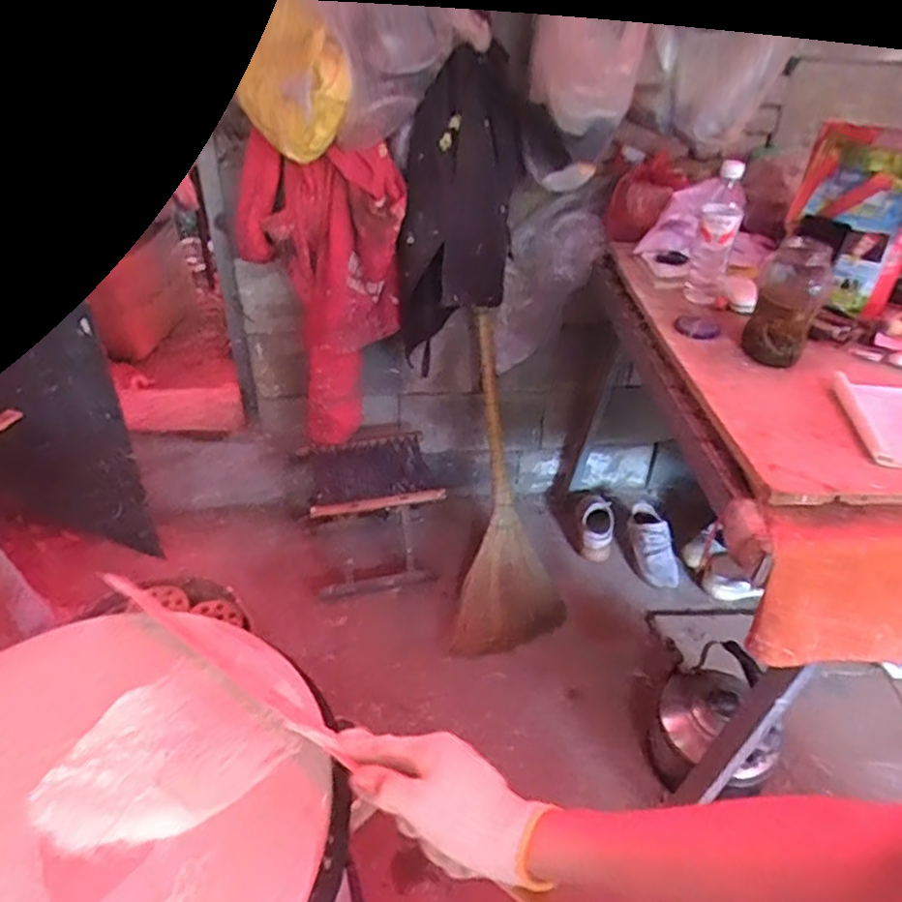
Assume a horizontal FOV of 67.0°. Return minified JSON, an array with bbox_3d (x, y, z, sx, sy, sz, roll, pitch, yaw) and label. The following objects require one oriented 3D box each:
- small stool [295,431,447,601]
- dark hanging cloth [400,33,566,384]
[{"bbox_3d":[-0.199,0.151,1.706,0.315,0.291,0.269,-12,38,-18],"label":"small stool"},{"bbox_3d":[0.045,-0.475,1.383,0.293,0.575,0.150,-2,36,-4],"label":"dark hanging cloth"}]

